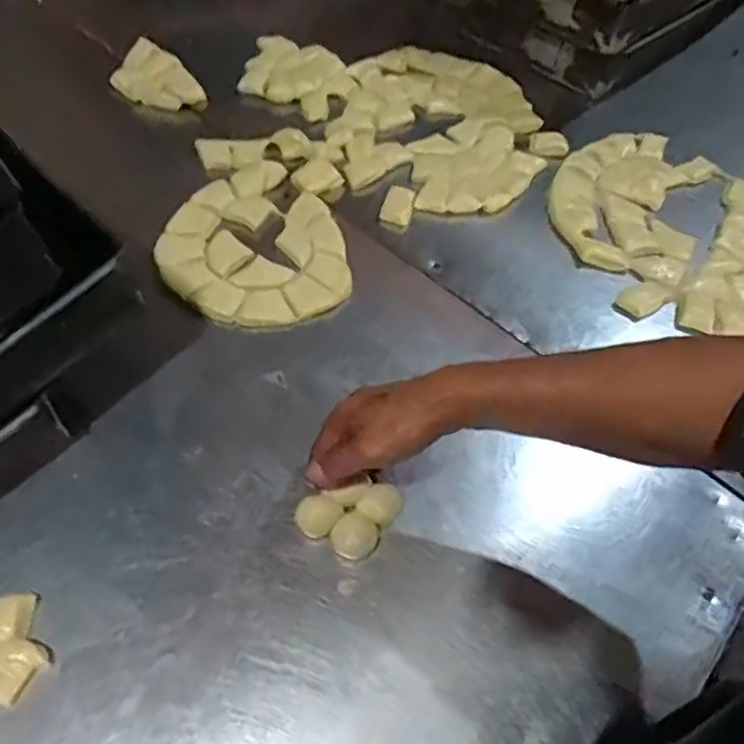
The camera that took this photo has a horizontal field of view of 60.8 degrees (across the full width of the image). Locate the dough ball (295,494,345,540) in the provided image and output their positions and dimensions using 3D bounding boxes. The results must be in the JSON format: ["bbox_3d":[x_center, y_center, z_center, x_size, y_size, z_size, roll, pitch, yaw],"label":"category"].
[{"bbox_3d":[-0.042,0.113,0.498,0.031,0.018,0.031,1,55,-2],"label":"dough ball"}]

